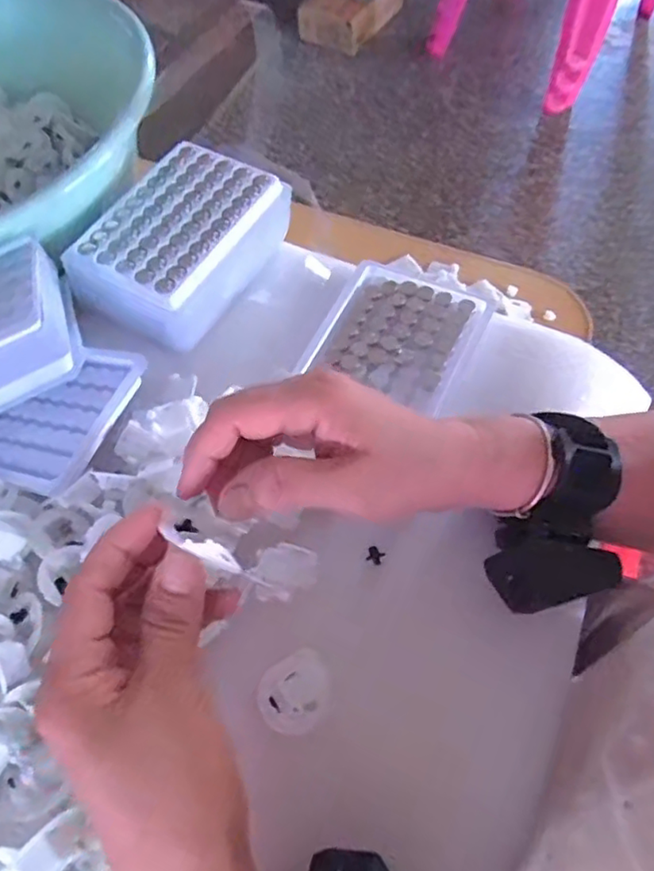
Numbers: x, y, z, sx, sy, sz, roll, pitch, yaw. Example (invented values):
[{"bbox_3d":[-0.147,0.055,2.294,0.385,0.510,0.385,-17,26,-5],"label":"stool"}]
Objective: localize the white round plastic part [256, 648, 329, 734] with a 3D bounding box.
[{"bbox_3d":[-0.016,0.123,0.297,0.035,0.019,0.031,-30,64,-12],"label":"white round plastic part"}]

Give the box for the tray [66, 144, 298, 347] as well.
[{"bbox_3d":[-0.091,-0.128,0.412,0.097,0.040,0.129,30,68,18],"label":"tray"}]

